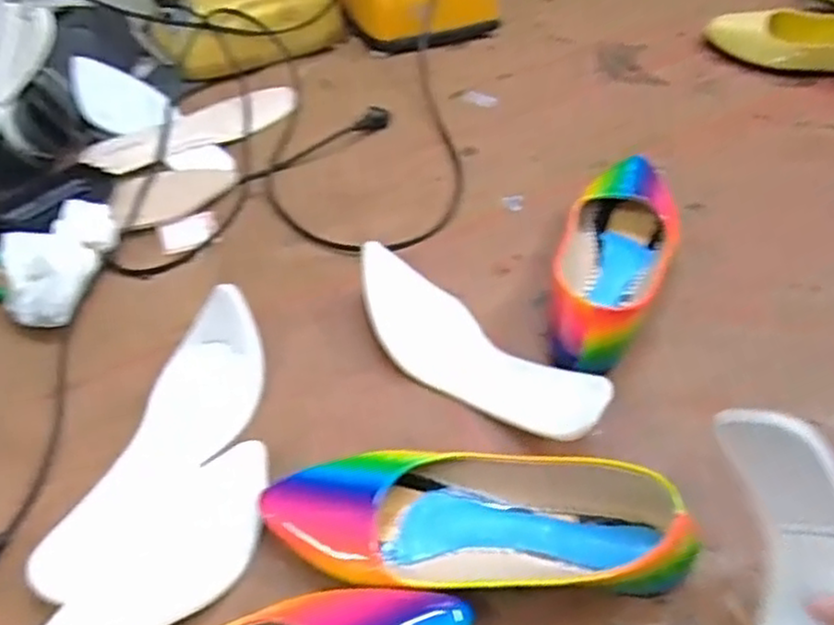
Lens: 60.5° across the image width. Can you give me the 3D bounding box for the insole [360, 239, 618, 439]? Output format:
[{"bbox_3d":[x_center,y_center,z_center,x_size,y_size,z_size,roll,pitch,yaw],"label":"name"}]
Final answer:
[{"bbox_3d":[0.038,0.025,0.523,0.218,0.043,0.069,31,54,28],"label":"insole"}]

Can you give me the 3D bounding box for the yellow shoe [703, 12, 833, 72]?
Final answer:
[{"bbox_3d":[0.464,-0.321,0.843,0.059,0.074,0.253,-36,42,-28],"label":"yellow shoe"}]

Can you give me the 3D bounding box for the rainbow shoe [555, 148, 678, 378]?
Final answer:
[{"bbox_3d":[0.162,-0.049,0.586,0.087,0.063,0.252,16,48,17],"label":"rainbow shoe"}]

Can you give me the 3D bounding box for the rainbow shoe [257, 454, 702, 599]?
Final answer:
[{"bbox_3d":[0.029,0.118,0.422,0.242,0.062,0.091,0,46,2],"label":"rainbow shoe"}]

